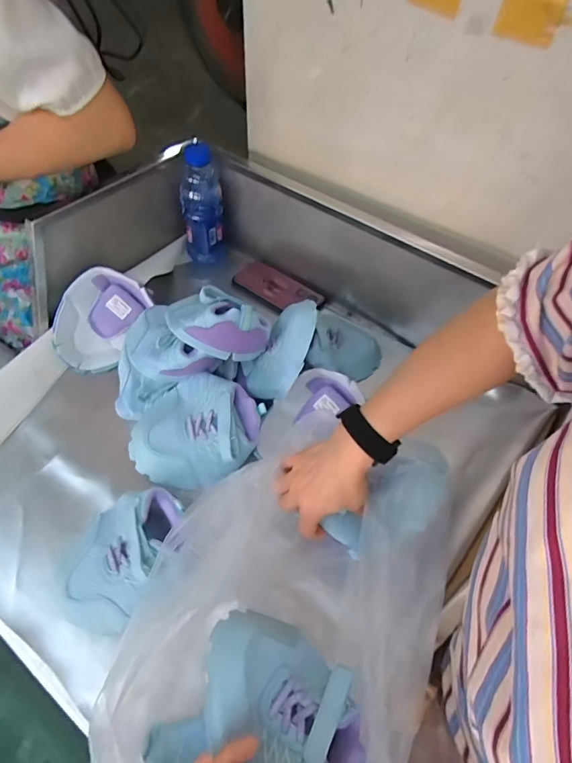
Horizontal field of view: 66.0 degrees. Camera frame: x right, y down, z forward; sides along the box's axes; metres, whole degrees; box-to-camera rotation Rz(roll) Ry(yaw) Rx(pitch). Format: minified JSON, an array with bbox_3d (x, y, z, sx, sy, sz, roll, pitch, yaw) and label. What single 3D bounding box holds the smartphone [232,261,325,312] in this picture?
[{"bbox_3d":[-0.016,-0.168,0.799,0.156,0.012,0.078,33,61,20],"label":"smartphone"}]

